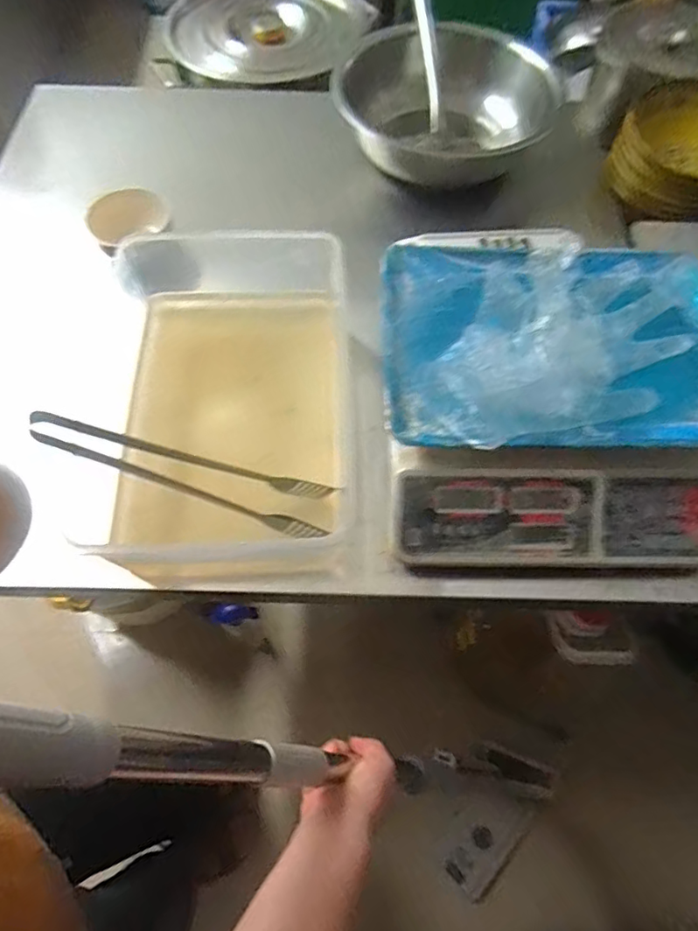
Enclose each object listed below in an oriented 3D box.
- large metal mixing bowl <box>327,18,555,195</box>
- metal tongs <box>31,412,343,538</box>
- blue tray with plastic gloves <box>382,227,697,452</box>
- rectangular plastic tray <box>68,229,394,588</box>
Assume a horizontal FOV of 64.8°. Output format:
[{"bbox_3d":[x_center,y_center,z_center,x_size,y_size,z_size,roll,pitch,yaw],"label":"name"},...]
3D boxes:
[{"bbox_3d":[0.121,-0.531,0.780,0.287,0.131,0.261,1,62,-2],"label":"large metal mixing bowl"},{"bbox_3d":[-0.142,0.005,0.507,0.280,0.056,0.042,21,58,-26],"label":"metal tongs"},{"bbox_3d":[0.205,-0.132,0.531,0.332,0.050,0.251,0,62,-2],"label":"blue tray with plastic gloves"},{"bbox_3d":[-0.101,-0.067,0.583,0.268,0.142,0.351,-2,62,-3],"label":"rectangular plastic tray"}]

